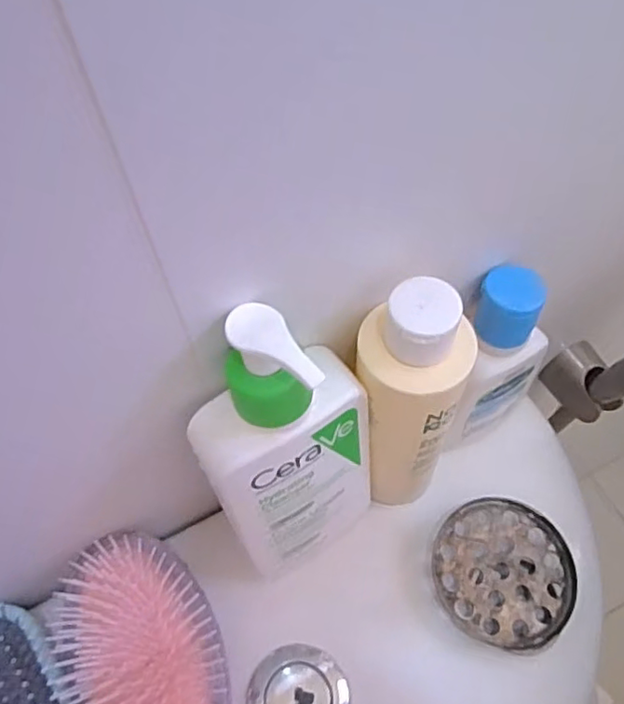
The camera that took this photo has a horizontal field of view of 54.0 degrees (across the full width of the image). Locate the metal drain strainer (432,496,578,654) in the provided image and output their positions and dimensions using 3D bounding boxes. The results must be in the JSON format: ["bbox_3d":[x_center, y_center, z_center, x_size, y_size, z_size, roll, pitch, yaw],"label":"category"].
[{"bbox_3d":[0.098,0.113,0.316,0.069,0.016,0.069,-1,60,1],"label":"metal drain strainer"}]

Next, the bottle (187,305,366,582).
[{"bbox_3d":[-0.010,0.049,0.269,0.070,0.165,0.051,-35,65,-17],"label":"bottle"}]

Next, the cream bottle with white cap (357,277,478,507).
[{"bbox_3d":[0.042,0.027,0.278,0.044,0.142,0.040,-1,60,1],"label":"cream bottle with white cap"}]

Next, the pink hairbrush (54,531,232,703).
[{"bbox_3d":[-0.057,0.181,0.262,0.067,0.039,0.207,-23,62,-11],"label":"pink hairbrush"}]

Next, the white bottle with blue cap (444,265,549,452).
[{"bbox_3d":[0.092,0.006,0.315,0.061,0.117,0.036,-29,64,-15],"label":"white bottle with blue cap"}]

